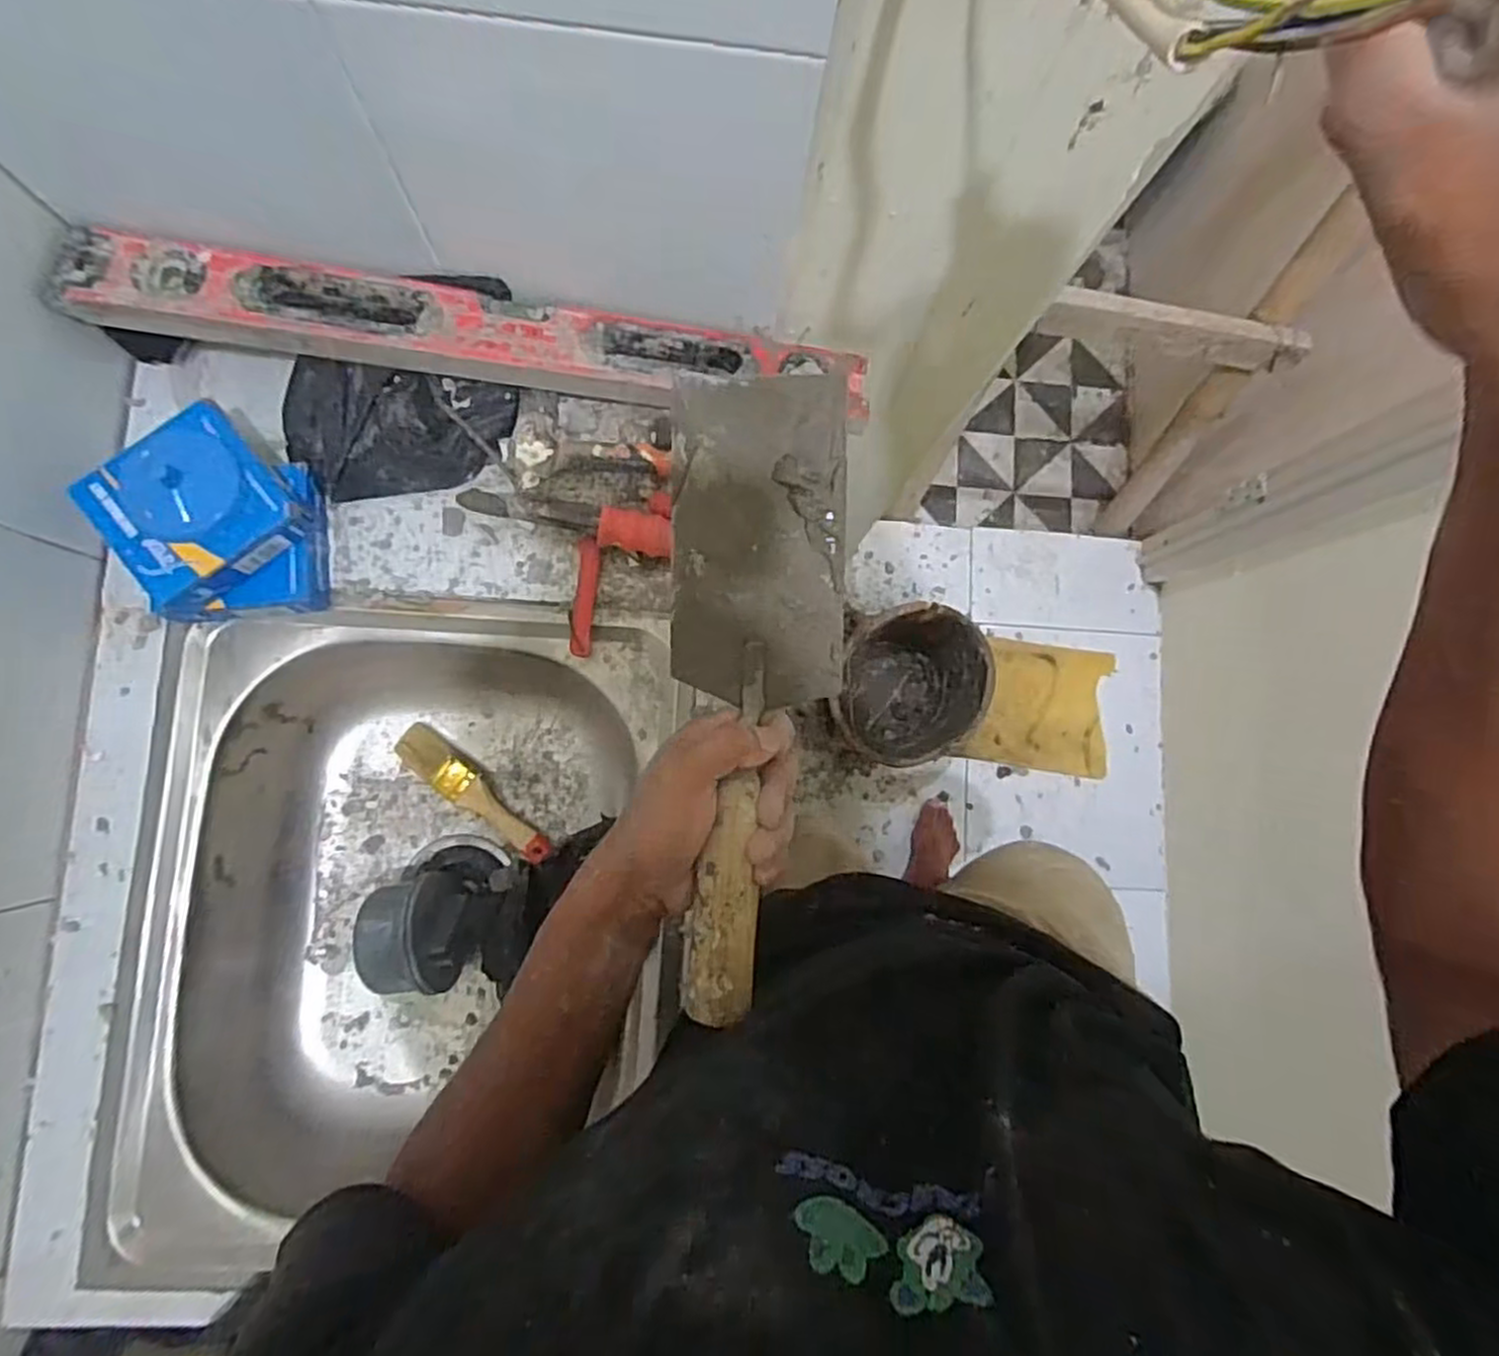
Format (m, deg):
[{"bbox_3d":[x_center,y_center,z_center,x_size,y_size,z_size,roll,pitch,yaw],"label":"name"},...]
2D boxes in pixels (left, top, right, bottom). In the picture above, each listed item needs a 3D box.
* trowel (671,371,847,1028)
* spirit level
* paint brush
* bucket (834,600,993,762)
[{"bbox_3d":[0.000,0.011,0.409,0.092,0.060,0.326,4,89,-5],"label":"trowel"},{"bbox_3d":[-0.187,-0.257,0.578,0.568,0.025,0.070,4,73,-12],"label":"spirit level"},{"bbox_3d":[-0.250,0.105,0.699,0.171,0.027,0.037,38,82,0],"label":"paint brush"},{"bbox_3d":[0.276,0.013,1.389,0.266,0.214,0.255,2,84,-5],"label":"bucket"}]

